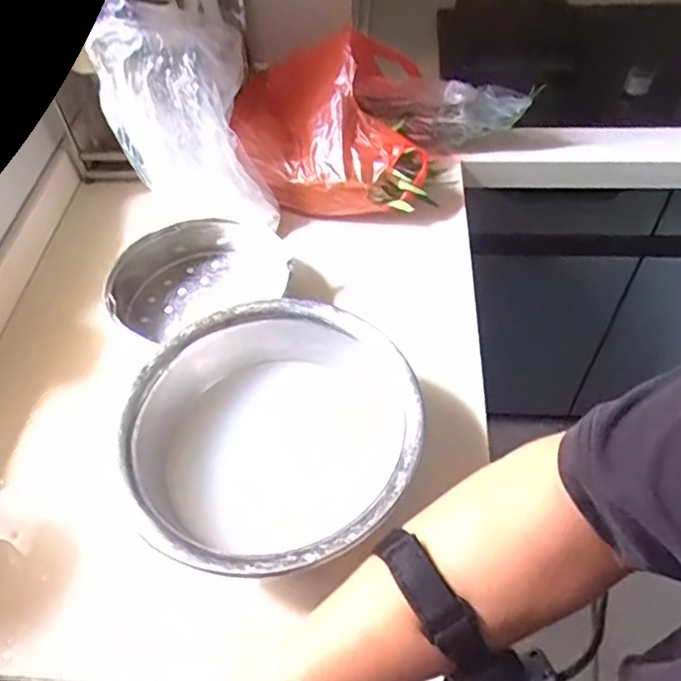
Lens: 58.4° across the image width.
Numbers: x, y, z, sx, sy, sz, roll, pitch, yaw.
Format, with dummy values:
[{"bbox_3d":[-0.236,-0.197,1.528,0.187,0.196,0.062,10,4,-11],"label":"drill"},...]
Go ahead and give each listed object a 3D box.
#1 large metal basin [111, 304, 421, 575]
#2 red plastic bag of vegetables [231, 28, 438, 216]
[{"bbox_3d":[-0.057,0.102,0.590,0.261,0.125,0.255,-2,51,2],"label":"large metal basin"},{"bbox_3d":[-0.019,-0.310,0.843,0.242,0.156,0.288,-5,51,-1],"label":"red plastic bag of vegetables"}]

